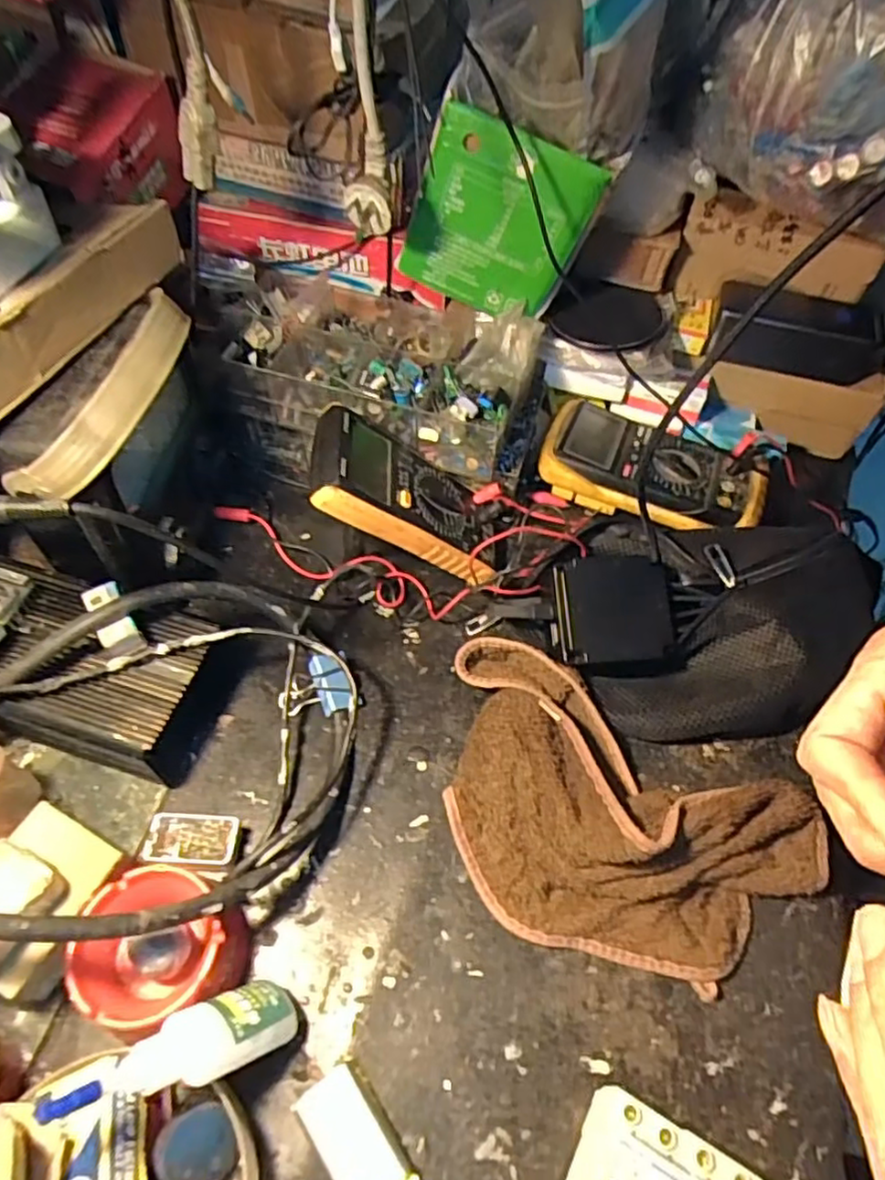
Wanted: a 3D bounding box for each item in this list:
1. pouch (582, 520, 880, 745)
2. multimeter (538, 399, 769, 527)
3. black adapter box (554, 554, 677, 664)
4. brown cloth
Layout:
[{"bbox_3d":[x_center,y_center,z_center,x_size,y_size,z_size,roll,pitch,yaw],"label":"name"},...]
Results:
[{"bbox_3d":[0.212,0.025,0.488,0.201,0.060,0.144,-1,55,-4],"label":"pouch"},{"bbox_3d":[0.179,-0.104,0.587,0.181,0.039,0.093,18,56,10],"label":"multimeter"},{"bbox_3d":[0.121,0.013,0.473,0.084,0.014,0.072,-2,74,-15],"label":"black adapter box"},{"bbox_3d":[0.100,0.138,0.417,0.243,0.056,0.149,26,57,14],"label":"brown cloth"}]

